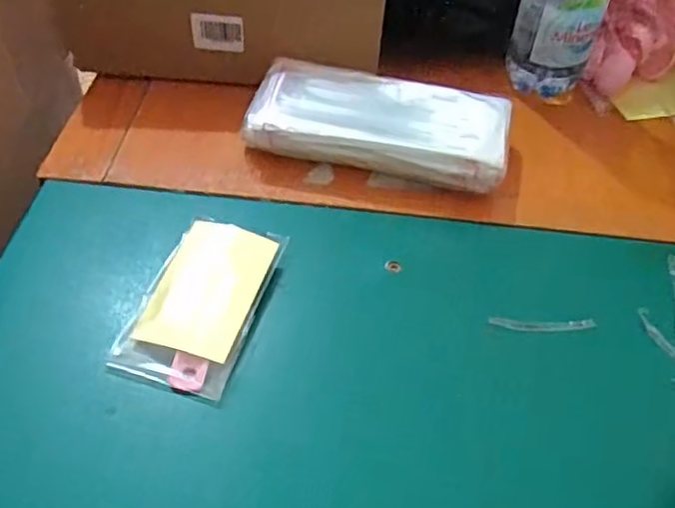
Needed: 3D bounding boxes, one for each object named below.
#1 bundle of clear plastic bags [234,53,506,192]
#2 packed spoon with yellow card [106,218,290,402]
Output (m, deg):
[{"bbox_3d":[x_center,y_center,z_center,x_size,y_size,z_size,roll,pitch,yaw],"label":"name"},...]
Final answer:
[{"bbox_3d":[0.032,-0.094,0.489,0.187,0.045,0.080,12,50,5],"label":"bundle of clear plastic bags"},{"bbox_3d":[-0.082,0.029,0.397,0.067,0.015,0.116,15,50,8],"label":"packed spoon with yellow card"}]

